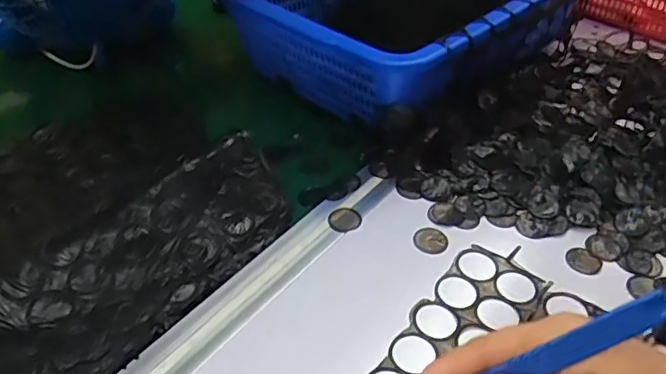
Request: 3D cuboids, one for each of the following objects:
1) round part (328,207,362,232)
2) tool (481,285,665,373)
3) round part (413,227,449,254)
[{"bbox_3d":[0.010,0.026,0.479,0.025,0.004,0.030,33,51,29],"label":"round part"},{"bbox_3d":[0.092,0.085,0.265,0.145,0.013,0.009,-34,39,21],"label":"tool"},{"bbox_3d":[0.081,0.042,0.464,0.028,0.004,0.025,10,43,8],"label":"round part"}]

